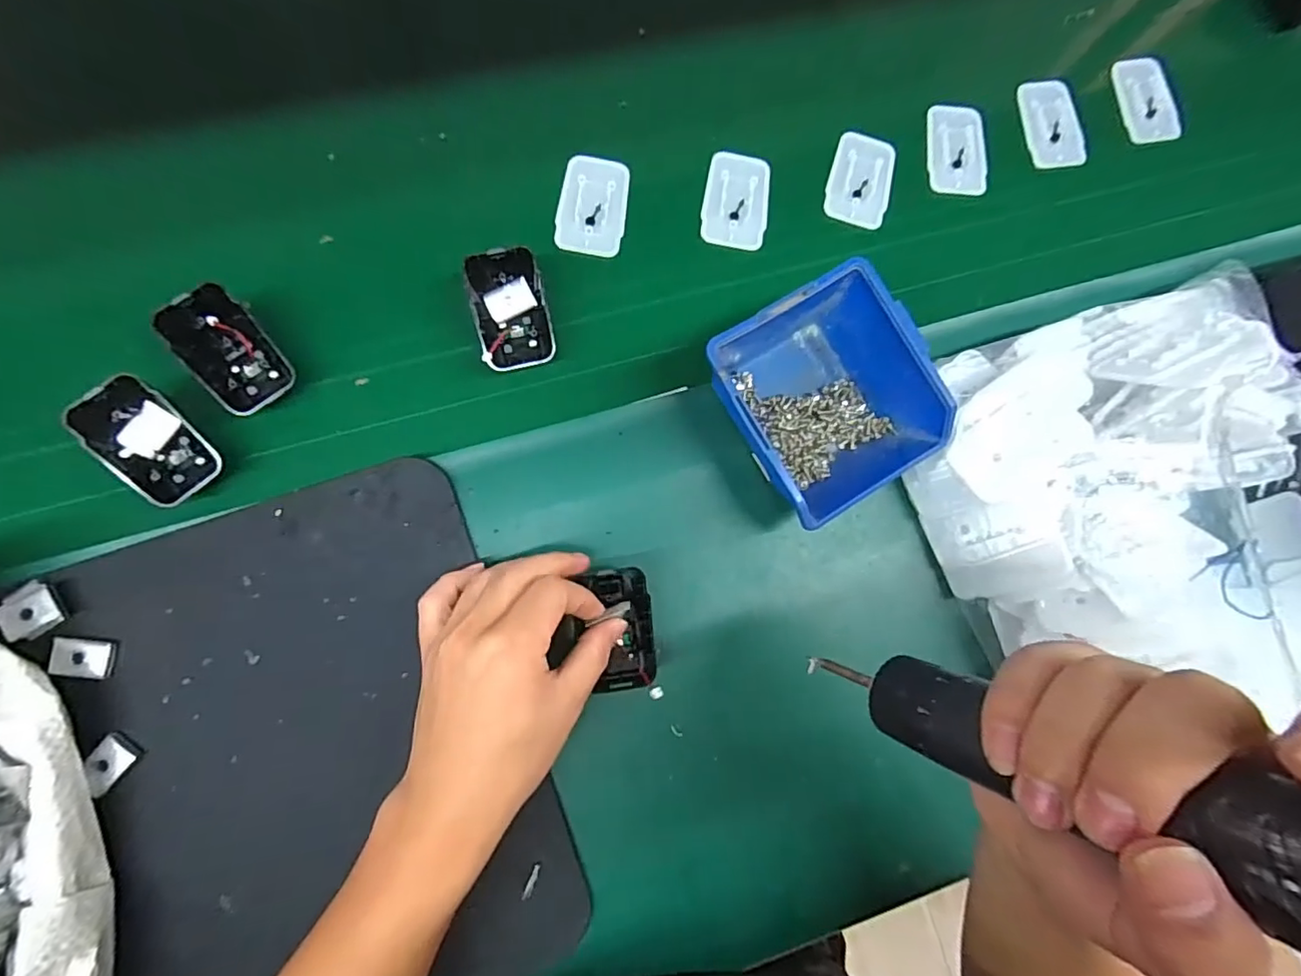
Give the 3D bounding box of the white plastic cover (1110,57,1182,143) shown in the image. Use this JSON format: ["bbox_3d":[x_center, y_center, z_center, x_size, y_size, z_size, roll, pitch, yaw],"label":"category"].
[{"bbox_3d":[0.383,-0.301,0.440,0.041,0.009,0.070,-10,85,-8],"label":"white plastic cover"}]

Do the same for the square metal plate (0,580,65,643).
[{"bbox_3d":[-0.336,0.066,0.307,0.024,0.007,0.028,-26,85,-20],"label":"square metal plate"}]

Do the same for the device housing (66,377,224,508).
[{"bbox_3d":[-0.283,-0.025,0.321,0.042,0.015,0.070,-44,113,-29],"label":"device housing"}]

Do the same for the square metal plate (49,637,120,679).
[{"bbox_3d":[-0.310,0.093,0.311,0.028,0.004,0.019,14,67,-22],"label":"square metal plate"}]

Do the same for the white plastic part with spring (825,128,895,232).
[{"bbox_3d":[0.151,-0.220,0.407,0.045,0.007,0.066,16,81,1],"label":"white plastic part with spring"}]

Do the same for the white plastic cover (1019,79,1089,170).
[{"bbox_3d":[0.302,-0.275,0.429,0.041,0.009,0.068,-6,85,-8],"label":"white plastic cover"}]

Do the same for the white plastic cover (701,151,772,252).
[{"bbox_3d":[0.061,-0.202,0.399,0.045,0.008,0.068,10,81,0],"label":"white plastic cover"}]

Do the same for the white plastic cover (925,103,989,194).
[{"bbox_3d":[0.225,-0.249,0.418,0.042,0.013,0.063,-2,81,-2],"label":"white plastic cover"}]

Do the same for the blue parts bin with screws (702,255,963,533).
[{"bbox_3d":[0.102,-0.050,0.352,0.112,0.076,0.123,-30,88,-10],"label":"blue parts bin with screws"}]

